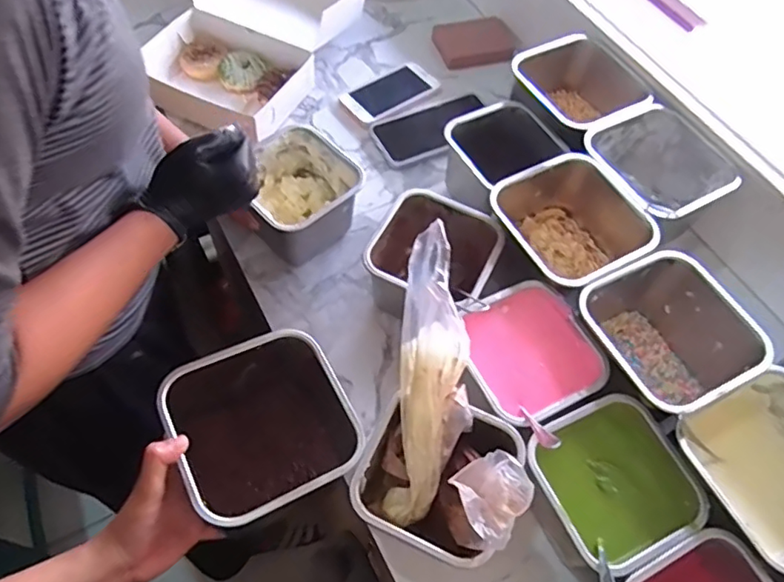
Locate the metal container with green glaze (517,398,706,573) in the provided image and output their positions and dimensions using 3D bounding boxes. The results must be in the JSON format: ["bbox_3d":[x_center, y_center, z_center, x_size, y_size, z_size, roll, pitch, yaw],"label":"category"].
[{"bbox_3d":[0.177,0.167,0.487,0.115,0.076,0.117,-23,63,-15],"label":"metal container with green glaze"}]

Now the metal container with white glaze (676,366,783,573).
[{"bbox_3d":[0.315,0.162,0.496,0.136,0.101,0.135,-22,63,-15],"label":"metal container with white glaze"}]

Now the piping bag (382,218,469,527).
[{"bbox_3d":[0.030,0.073,0.469,0.056,0.043,0.254,5,96,0],"label":"piping bag"}]

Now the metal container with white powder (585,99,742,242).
[{"bbox_3d":[0.289,-0.120,0.661,0.144,0.111,0.140,-28,64,-18],"label":"metal container with white powder"}]

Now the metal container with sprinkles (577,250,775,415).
[{"bbox_3d":[0.254,0.054,0.555,0.130,0.109,0.138,-23,63,-15],"label":"metal container with sprinkles"}]

